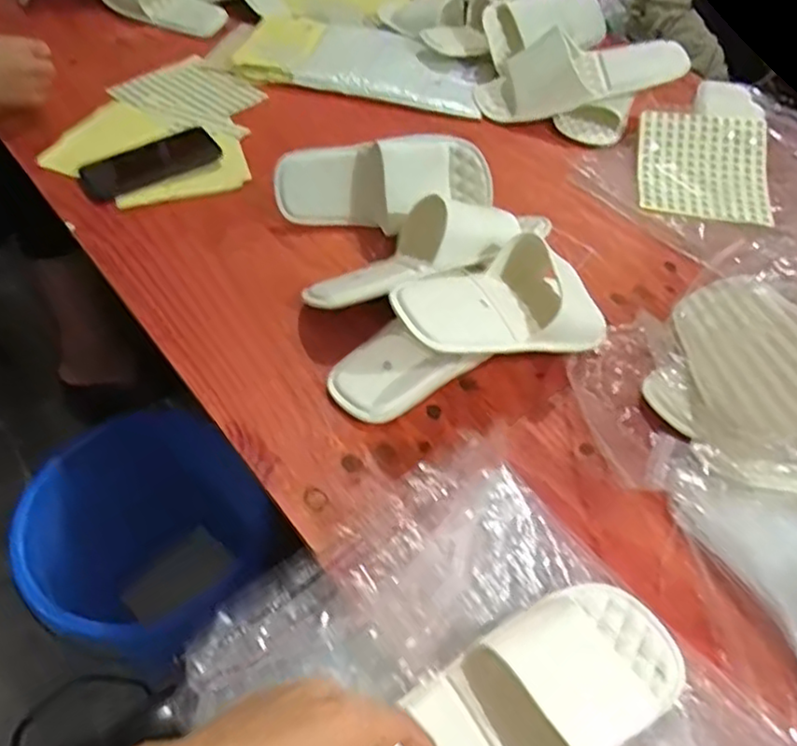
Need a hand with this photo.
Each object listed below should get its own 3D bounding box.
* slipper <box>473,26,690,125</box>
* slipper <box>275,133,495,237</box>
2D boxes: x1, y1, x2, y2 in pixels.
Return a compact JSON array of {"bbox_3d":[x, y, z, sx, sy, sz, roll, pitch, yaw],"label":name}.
[{"bbox_3d":[0.241,-0.405,0.900,0.273,0.073,0.108,-10,50,4],"label":"slipper"},{"bbox_3d":[-0.017,-0.202,0.729,0.231,0.092,0.053,-5,23,6],"label":"slipper"}]

